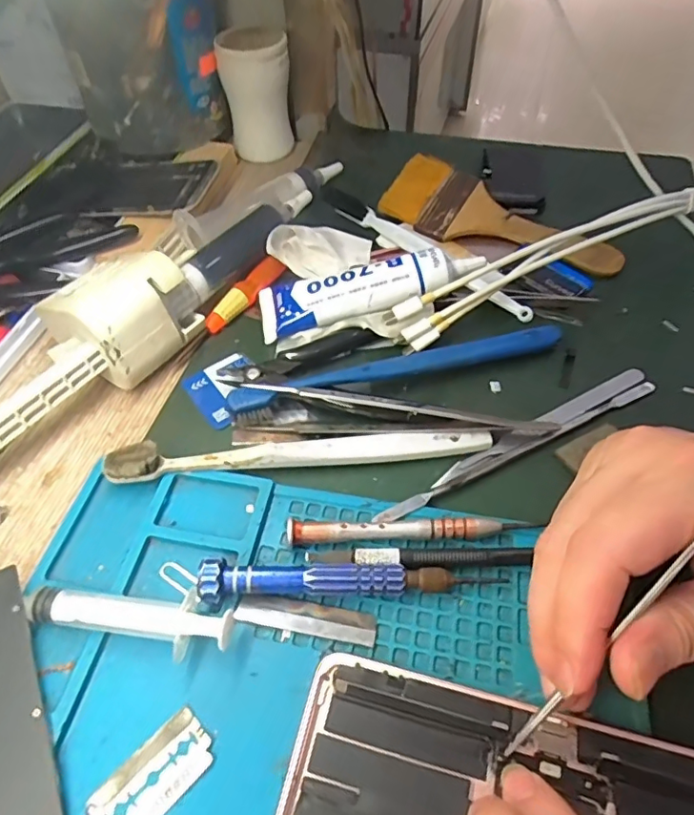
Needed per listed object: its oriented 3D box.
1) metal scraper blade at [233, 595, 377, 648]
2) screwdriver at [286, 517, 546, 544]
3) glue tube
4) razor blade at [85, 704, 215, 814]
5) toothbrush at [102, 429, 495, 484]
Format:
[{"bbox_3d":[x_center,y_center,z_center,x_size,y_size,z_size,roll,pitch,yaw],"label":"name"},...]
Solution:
[{"bbox_3d":[-0.017,0.084,0.221,0.057,0.004,0.013,10,54,7],"label":"metal scraper blade"},{"bbox_3d":[0.029,0.053,0.240,0.108,0.010,0.012,-2,53,-2],"label":"screwdriver"},{"bbox_3d":[0.012,-0.078,0.323,0.129,0.026,0.051,-11,54,-8],"label":"glue tube"},{"bbox_3d":[-0.068,0.129,0.188,0.043,0.004,0.022,-38,62,-25],"label":"razor blade"},{"bbox_3d":[-0.021,0.022,0.263,0.181,0.017,0.016,-5,53,-4],"label":"toothbrush"}]

